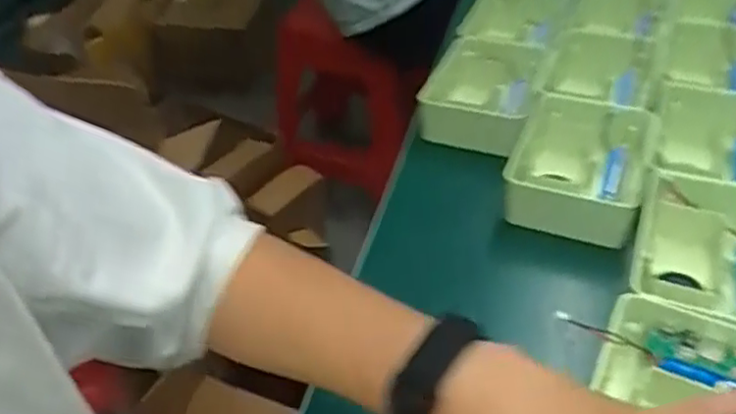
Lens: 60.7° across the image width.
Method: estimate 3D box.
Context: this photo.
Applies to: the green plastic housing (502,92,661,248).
[{"bbox_3d":[0.185,-0.038,0.553,0.111,0.056,0.138,17,46,20],"label":"green plastic housing"}]

